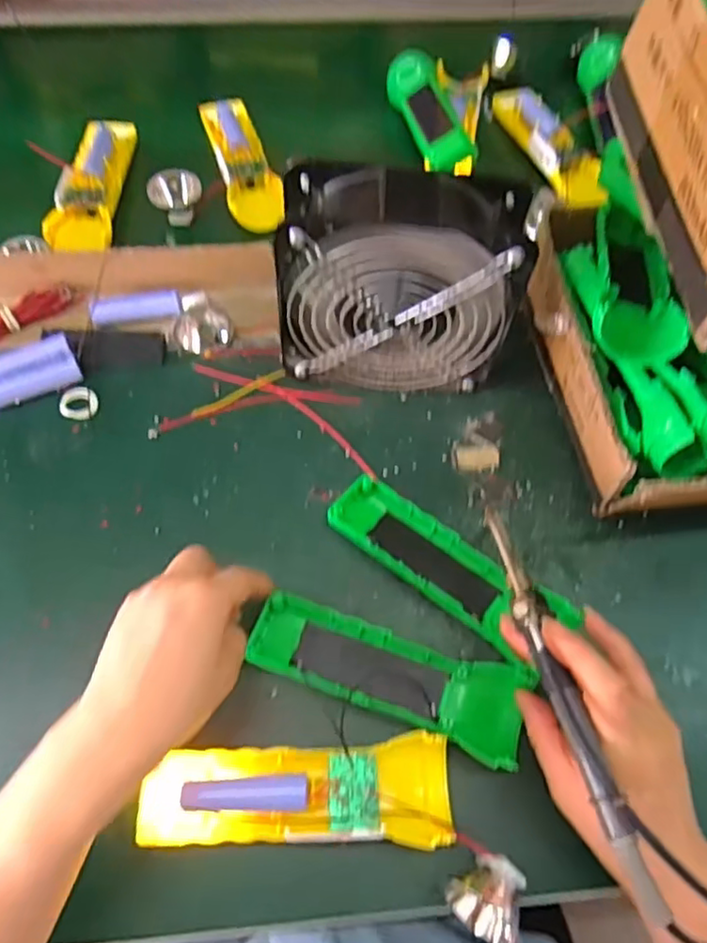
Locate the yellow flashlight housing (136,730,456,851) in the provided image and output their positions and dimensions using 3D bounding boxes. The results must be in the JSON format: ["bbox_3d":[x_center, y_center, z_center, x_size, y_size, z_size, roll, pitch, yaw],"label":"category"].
[{"bbox_3d":[-0.028,0.168,0.333,0.159,0.026,0.051,1,62,-1],"label":"yellow flashlight housing"}]

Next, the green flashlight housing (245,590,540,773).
[{"bbox_3d":[0.019,0.116,0.368,0.161,0.025,0.049,18,68,11],"label":"green flashlight housing"}]

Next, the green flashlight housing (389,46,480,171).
[{"bbox_3d":[0.070,-0.346,0.597,0.046,0.034,0.167,-10,62,-7],"label":"green flashlight housing"}]

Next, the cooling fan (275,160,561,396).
[{"bbox_3d":[0.029,-0.118,0.417,0.152,0.148,0.064,4,63,0],"label":"cooling fan"}]

